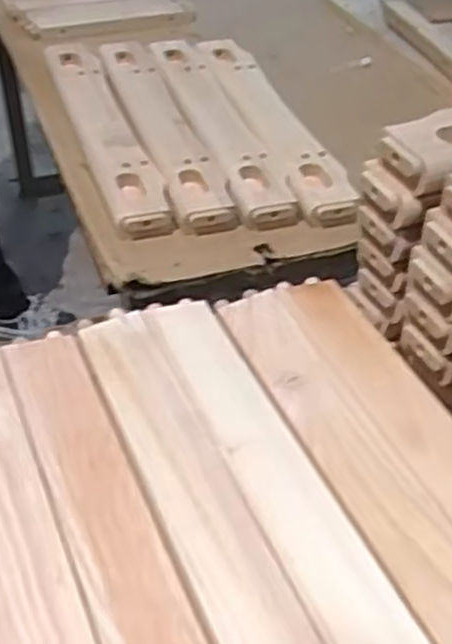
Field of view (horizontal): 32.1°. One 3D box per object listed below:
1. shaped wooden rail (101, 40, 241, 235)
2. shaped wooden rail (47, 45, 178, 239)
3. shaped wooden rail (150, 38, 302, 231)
[{"bbox_3d":[-0.089,-0.270,1.065,0.076,0.022,0.490,-11,44,-15],"label":"shaped wooden rail"},{"bbox_3d":[-0.165,-0.262,1.053,0.072,0.023,0.490,-12,44,-15],"label":"shaped wooden rail"},{"bbox_3d":[-0.018,-0.277,1.082,0.076,0.031,0.480,-11,44,-15],"label":"shaped wooden rail"}]

